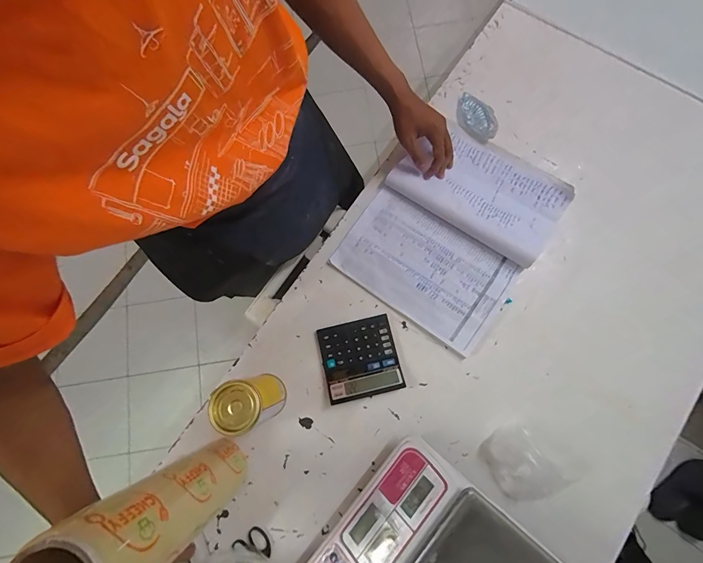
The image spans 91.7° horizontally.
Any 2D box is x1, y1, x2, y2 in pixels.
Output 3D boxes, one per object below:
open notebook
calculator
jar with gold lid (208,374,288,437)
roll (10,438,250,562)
[{"bbox_3d":[0.179,-0.101,0.615,0.290,0.038,0.358,36,81,7],"label":"open notebook"},{"bbox_3d":[0.013,0.131,0.583,0.128,0.020,0.128,-12,79,-2],"label":"calculator"},{"bbox_3d":[-0.152,0.183,0.520,0.069,0.140,0.072,0,78,2],"label":"jar with gold lid"},{"bbox_3d":[-0.214,0.264,0.403,0.076,0.300,0.082,-1,81,7],"label":"roll"}]

